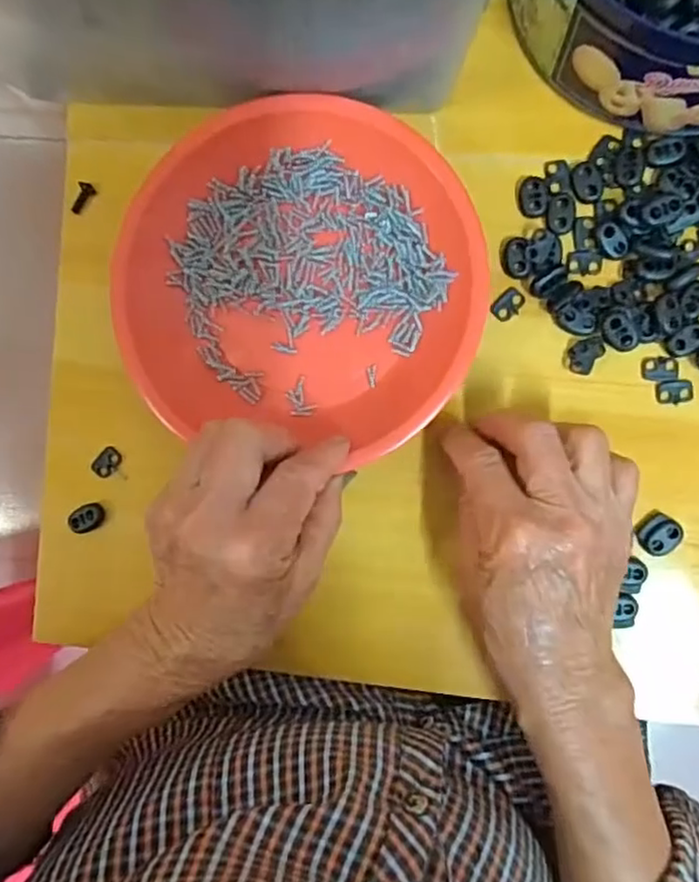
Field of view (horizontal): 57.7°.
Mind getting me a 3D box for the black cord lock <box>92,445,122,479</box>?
[{"bbox_3d":[-0.142,0.012,0.370,0.013,0.004,0.019,40,95,3],"label":"black cord lock"}]

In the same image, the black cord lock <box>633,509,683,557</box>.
[{"bbox_3d":[0.166,0.049,0.340,0.021,0.008,0.022,38,95,3],"label":"black cord lock"}]

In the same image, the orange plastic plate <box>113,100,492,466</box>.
[{"bbox_3d":[-0.025,-0.087,0.341,0.190,0.025,0.172,13,93,5],"label":"orange plastic plate"}]

